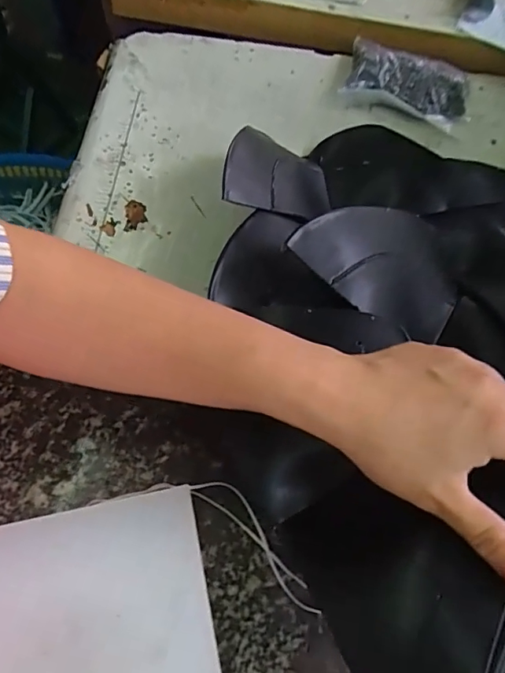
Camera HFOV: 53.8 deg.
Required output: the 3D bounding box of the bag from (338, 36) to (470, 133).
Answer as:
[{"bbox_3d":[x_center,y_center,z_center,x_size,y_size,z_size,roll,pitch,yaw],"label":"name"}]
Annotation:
[{"bbox_3d":[0.159,-0.265,0.512,0.125,0.027,0.084,19,60,3],"label":"bag"}]

